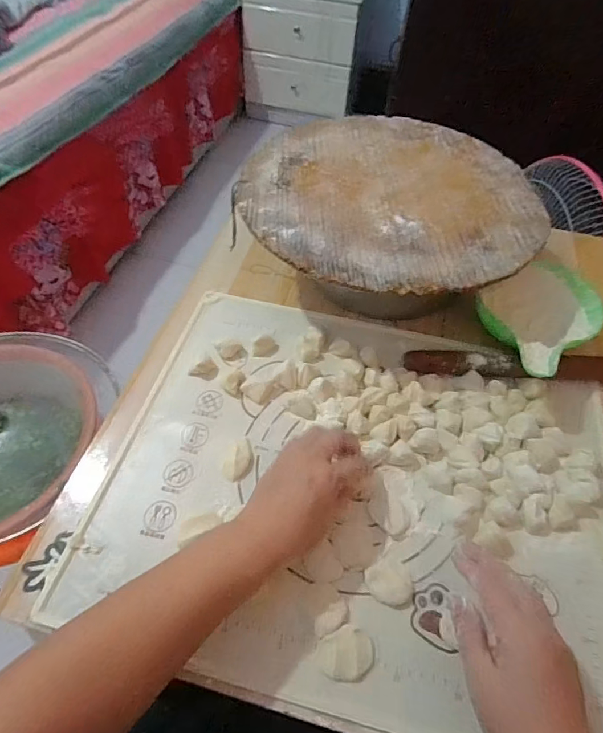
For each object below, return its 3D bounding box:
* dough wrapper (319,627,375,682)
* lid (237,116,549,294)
[{"bbox_3d":[0.037,0.230,0.356,0.042,0.012,0.034,-18,55,-16],"label":"dough wrapper"},{"bbox_3d":[0.107,-0.215,0.540,0.347,0.008,0.346,1,52,-2],"label":"lid"}]

